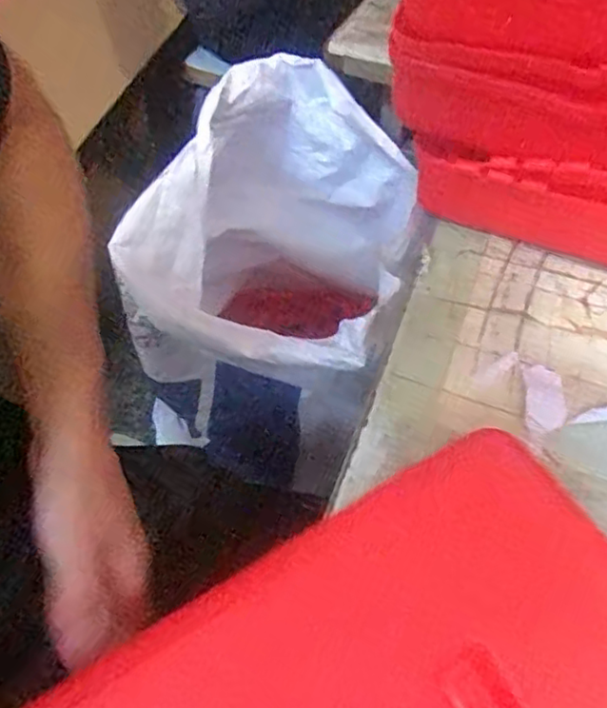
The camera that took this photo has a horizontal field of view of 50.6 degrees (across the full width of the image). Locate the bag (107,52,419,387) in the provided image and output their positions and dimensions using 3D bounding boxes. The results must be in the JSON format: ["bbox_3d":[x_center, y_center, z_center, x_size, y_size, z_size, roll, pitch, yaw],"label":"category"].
[{"bbox_3d":[-0.020,-0.077,0.752,0.266,0.361,0.359,16,56,12],"label":"bag"}]

